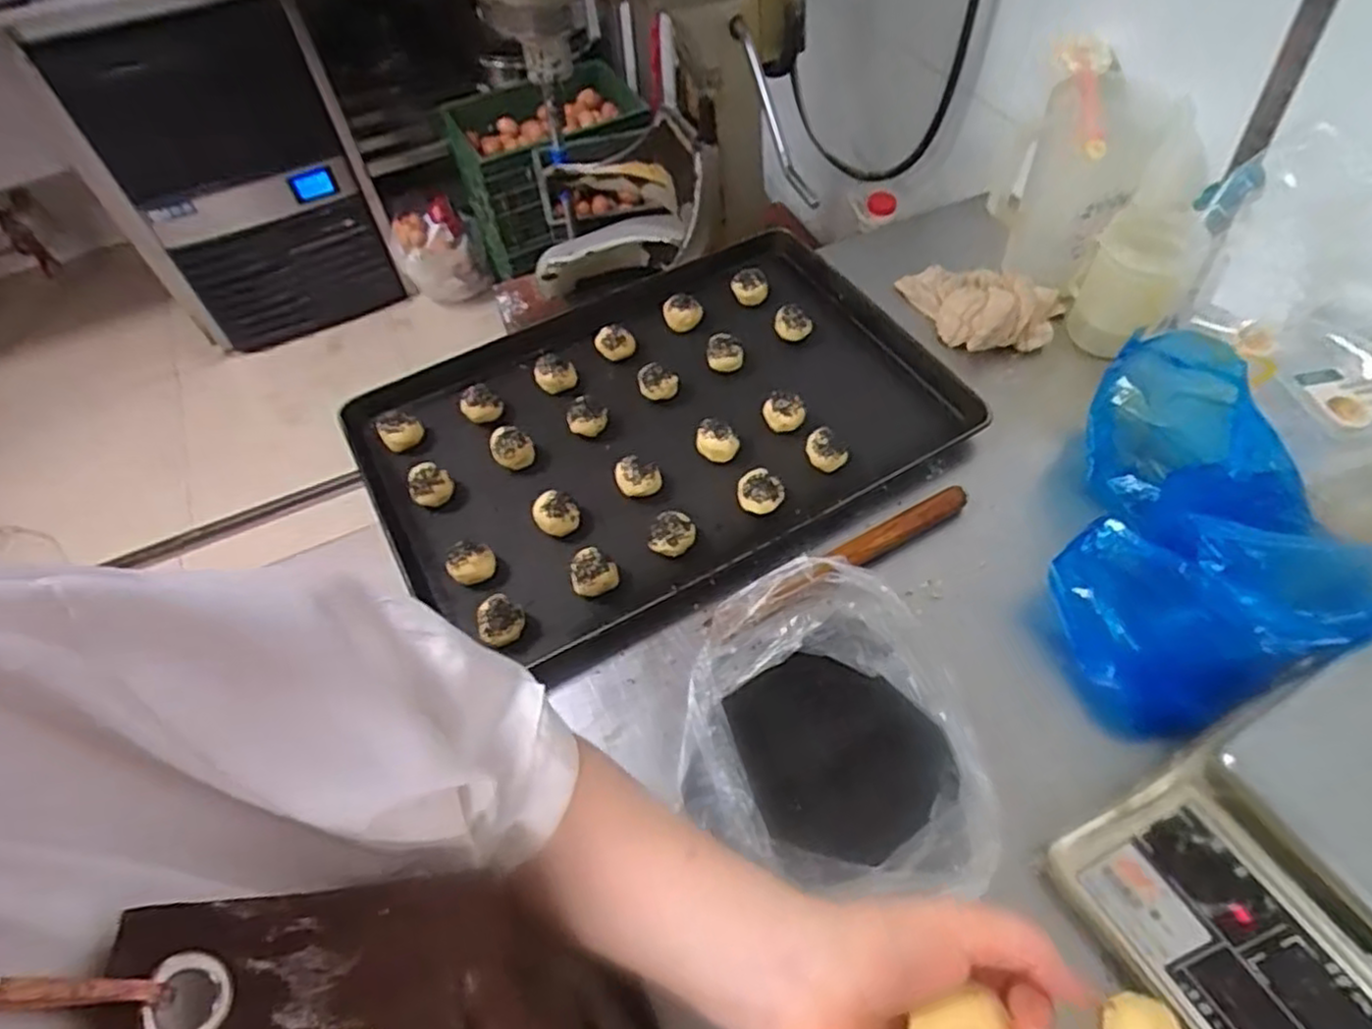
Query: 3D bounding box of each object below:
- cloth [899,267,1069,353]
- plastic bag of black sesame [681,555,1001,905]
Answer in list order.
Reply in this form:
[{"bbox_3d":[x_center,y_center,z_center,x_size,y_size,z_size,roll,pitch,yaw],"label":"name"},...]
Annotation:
[{"bbox_3d":[0.347,-0.252,0.882,0.192,0.065,0.123,18,58,14],"label":"cloth"},{"bbox_3d":[0.104,0.161,0.573,0.216,0.082,0.232,-7,55,-2],"label":"plastic bag of black sesame"}]

